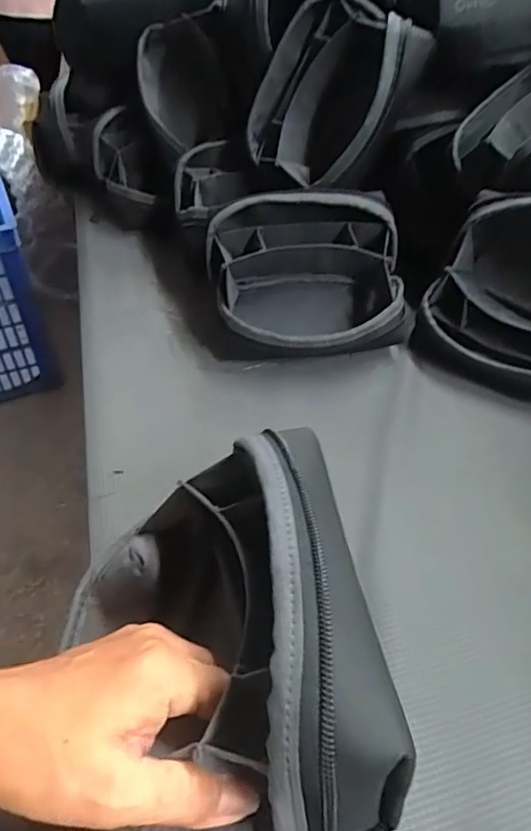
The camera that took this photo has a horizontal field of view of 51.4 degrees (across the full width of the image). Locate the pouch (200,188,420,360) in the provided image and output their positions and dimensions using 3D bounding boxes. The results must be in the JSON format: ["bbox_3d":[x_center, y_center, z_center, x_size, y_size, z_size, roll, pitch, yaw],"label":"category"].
[{"bbox_3d":[0.035,-0.114,0.479,0.175,0.114,0.111,-1,44,-2],"label":"pouch"}]

